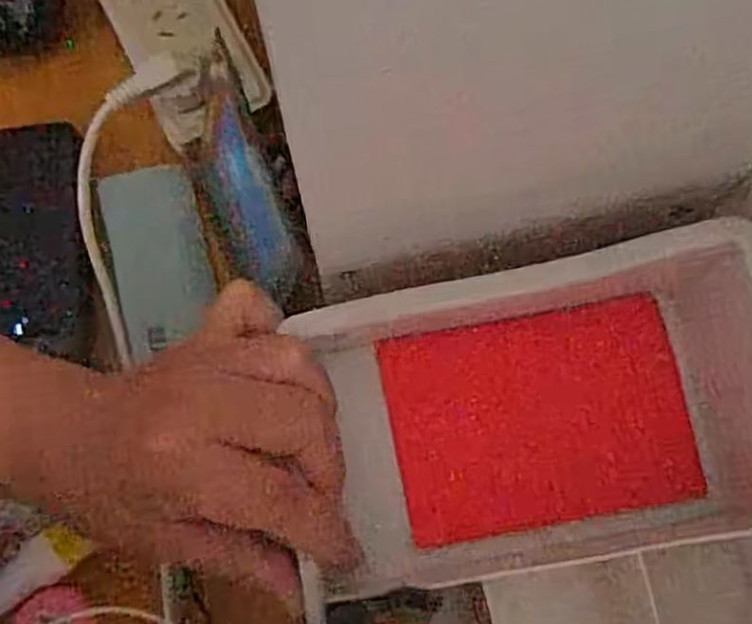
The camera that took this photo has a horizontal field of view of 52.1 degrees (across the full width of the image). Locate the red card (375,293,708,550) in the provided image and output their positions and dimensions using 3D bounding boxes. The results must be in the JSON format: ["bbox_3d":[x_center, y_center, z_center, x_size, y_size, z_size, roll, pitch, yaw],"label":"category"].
[{"bbox_3d":[0.062,0.041,0.296,0.110,0.007,0.078,-11,80,3],"label":"red card"}]

